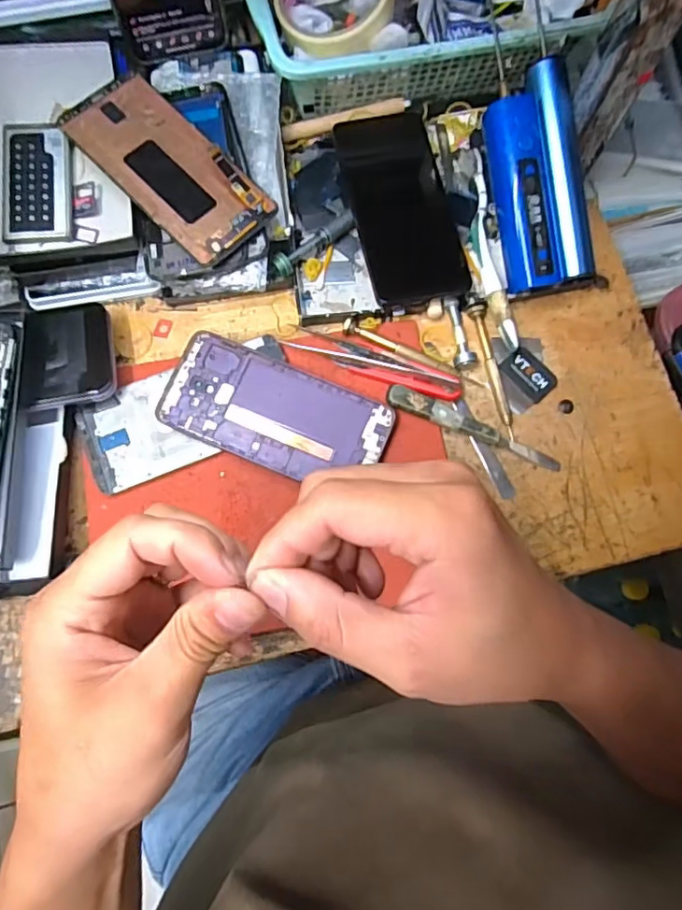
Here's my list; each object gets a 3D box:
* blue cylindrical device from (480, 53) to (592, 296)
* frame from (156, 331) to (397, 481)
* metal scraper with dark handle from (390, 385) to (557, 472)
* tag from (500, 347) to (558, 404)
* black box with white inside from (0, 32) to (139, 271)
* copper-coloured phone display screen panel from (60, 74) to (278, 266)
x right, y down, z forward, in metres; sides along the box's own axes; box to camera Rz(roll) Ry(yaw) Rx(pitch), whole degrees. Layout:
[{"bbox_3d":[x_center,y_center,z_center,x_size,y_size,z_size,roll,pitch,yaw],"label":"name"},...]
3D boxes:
[{"bbox_3d":[0.147,-0.201,0.415,0.070,0.029,0.152,-8,98,-5],"label":"blue cylindrical device"},{"bbox_3d":[-0.046,-0.029,0.411,0.158,0.012,0.074,22,78,4],"label":"frame"},{"bbox_3d":[0.097,-0.020,0.416,0.133,0.010,0.017,21,78,4],"label":"metal scraper with dark handle"},{"bbox_3d":[0.142,-0.061,0.429,0.040,0.006,0.027,44,80,8],"label":"tag"},{"bbox_3d":[-0.205,-0.225,0.409,0.097,0.020,0.170,-9,78,-3],"label":"black box with white inside"},{"bbox_3d":[-0.120,-0.202,0.396,0.148,0.012,0.068,45,78,4],"label":"copper-coloured phone display screen panel"}]

